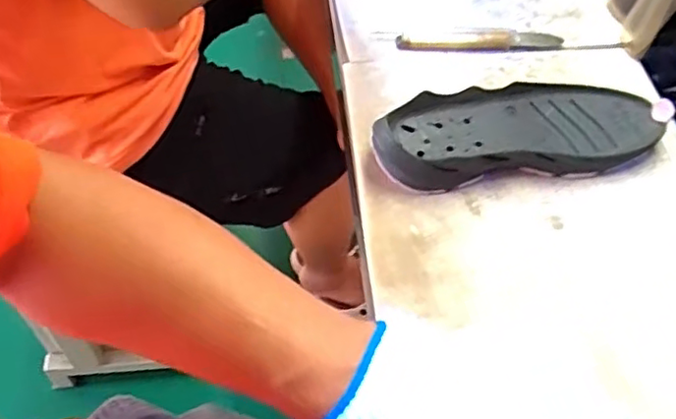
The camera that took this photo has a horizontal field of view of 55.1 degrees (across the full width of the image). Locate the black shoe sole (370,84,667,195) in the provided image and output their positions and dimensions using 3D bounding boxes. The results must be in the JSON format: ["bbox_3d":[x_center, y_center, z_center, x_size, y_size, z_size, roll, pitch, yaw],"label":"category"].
[{"bbox_3d":[0.155,-0.067,0.565,0.250,0.033,0.096,-10,53,-8],"label":"black shoe sole"}]

